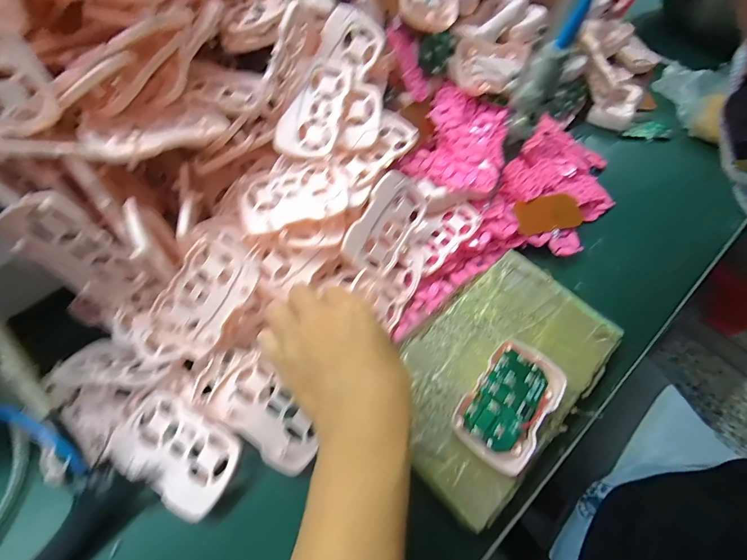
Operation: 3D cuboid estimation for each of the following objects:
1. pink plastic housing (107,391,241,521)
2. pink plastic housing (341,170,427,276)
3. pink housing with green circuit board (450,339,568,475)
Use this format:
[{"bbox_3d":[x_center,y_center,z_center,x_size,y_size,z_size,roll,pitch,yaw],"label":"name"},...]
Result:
[{"bbox_3d":[-0.144,0.122,0.248,0.094,0.016,0.056,26,63,11],"label":"pink plastic housing"},{"bbox_3d":[0.010,-0.048,0.308,0.053,0.007,0.086,33,87,-30],"label":"pink plastic housing"},{"bbox_3d":[0.101,0.092,0.258,0.054,0.019,0.089,36,66,16],"label":"pink housing with green circuit board"}]

